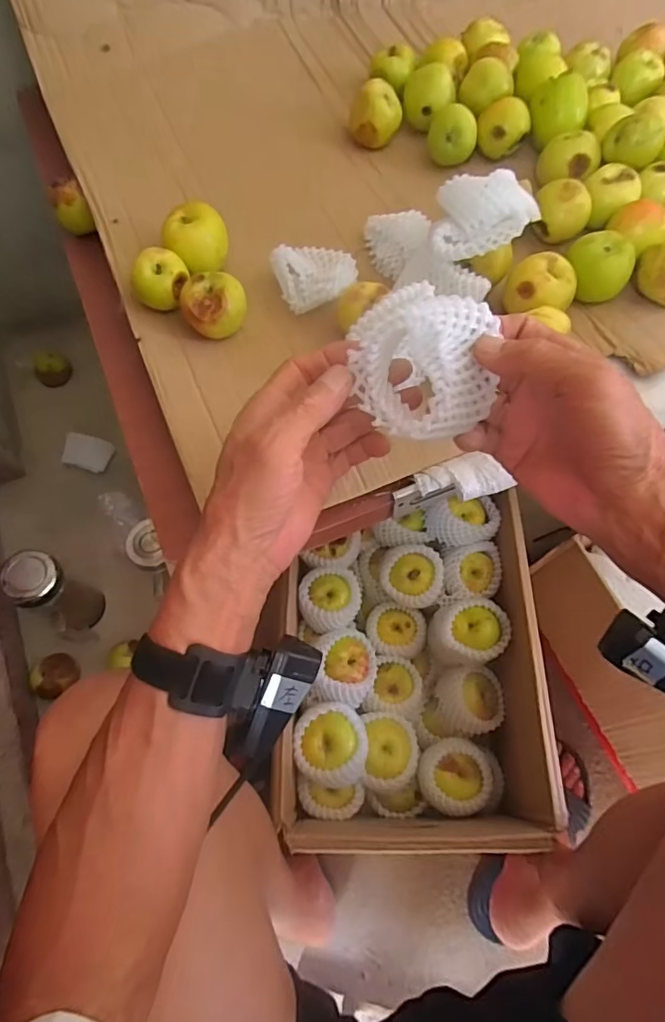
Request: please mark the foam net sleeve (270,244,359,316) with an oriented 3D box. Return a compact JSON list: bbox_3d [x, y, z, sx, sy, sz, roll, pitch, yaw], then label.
[{"bbox_3d":[-0.019,-0.227,0.528,0.081,0.047,0.061,11,66,4],"label":"foam net sleeve"}]

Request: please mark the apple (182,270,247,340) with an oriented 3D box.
[{"bbox_3d":[-0.110,-0.186,0.503,0.057,0.052,0.051,-13,67,-6],"label":"apple"}]

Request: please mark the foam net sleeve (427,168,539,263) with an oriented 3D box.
[{"bbox_3d":[0.135,-0.268,0.475,0.088,0.037,0.072,-2,66,-2],"label":"foam net sleeve"}]

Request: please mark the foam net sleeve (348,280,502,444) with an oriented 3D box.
[{"bbox_3d":[0.055,-0.082,0.302,0.076,0.060,0.065,-25,69,-11],"label":"foam net sleeve"}]

